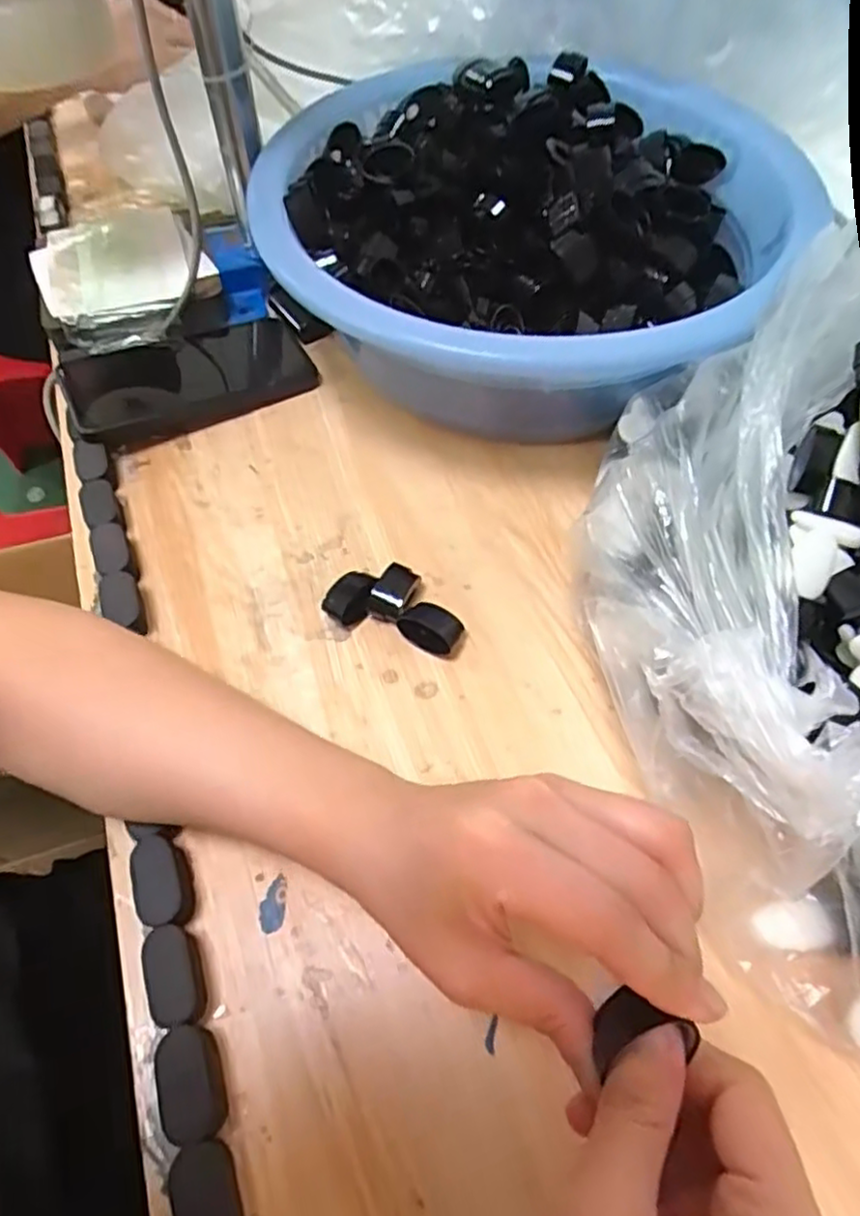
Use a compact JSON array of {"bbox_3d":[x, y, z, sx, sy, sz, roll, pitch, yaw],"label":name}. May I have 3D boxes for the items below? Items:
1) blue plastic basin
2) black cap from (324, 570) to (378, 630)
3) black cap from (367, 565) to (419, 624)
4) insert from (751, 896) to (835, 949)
[{"bbox_3d":[0.064,-0.246,0.459,0.311,0.110,0.327,0,57,0],"label":"blue plastic basin"},{"bbox_3d":[-0.043,-0.005,0.374,0.022,0.016,0.028,26,60,16],"label":"black cap"},{"bbox_3d":[-0.020,-0.008,0.375,0.020,0.017,0.031,24,60,15],"label":"black cap"},{"bbox_3d":[0.150,0.131,0.276,0.031,0.009,0.018,-8,57,-5],"label":"insert"}]

